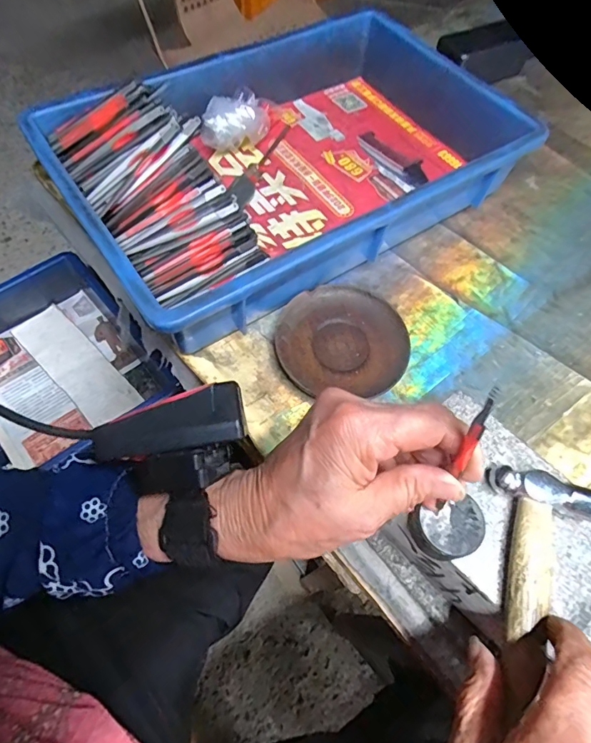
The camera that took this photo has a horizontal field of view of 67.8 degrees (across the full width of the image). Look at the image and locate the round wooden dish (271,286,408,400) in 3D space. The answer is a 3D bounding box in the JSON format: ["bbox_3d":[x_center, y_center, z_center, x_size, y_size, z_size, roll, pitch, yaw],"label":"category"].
[{"bbox_3d":[0.041,-0.028,0.385,0.110,0.013,0.103,1,62,-3],"label":"round wooden dish"}]

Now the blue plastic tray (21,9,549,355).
[{"bbox_3d":[0.000,-0.221,0.439,0.429,0.093,0.277,-31,68,-18],"label":"blue plastic tray"}]

